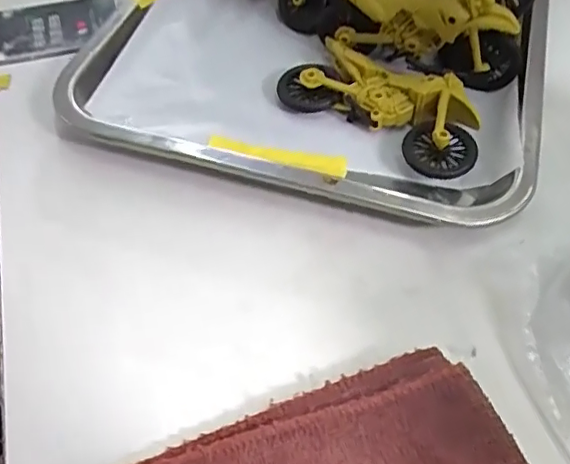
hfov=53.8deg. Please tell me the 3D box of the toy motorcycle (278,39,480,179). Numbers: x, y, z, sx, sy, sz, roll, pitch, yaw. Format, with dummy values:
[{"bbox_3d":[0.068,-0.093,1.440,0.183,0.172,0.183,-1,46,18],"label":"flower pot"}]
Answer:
[{"bbox_3d":[0.058,-0.075,0.320,0.117,0.024,0.054,33,59,22],"label":"toy motorcycle"}]

